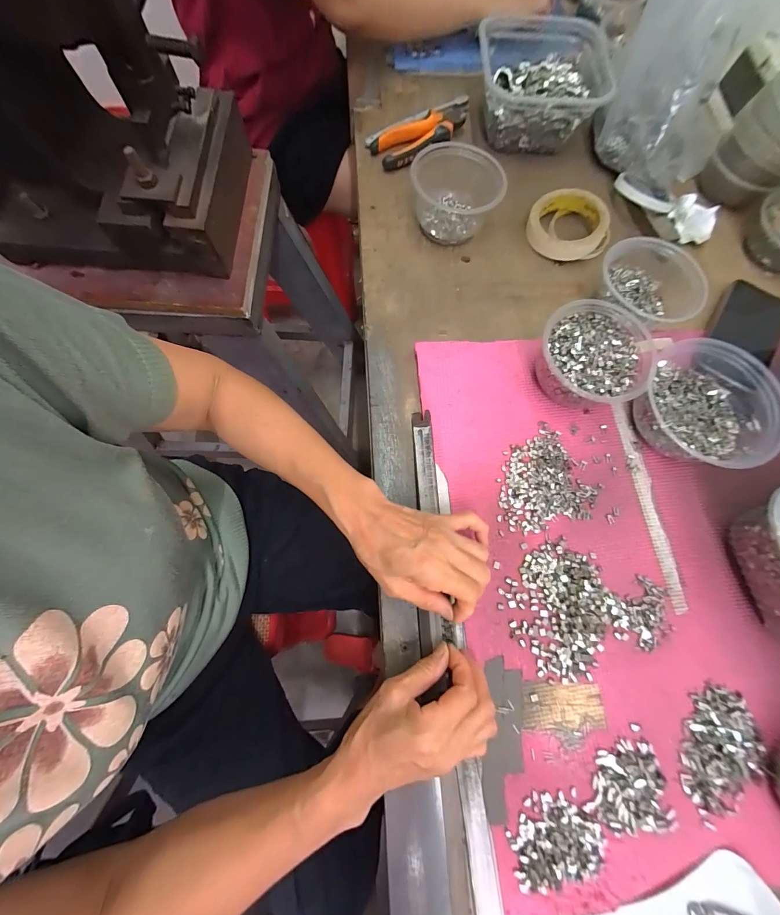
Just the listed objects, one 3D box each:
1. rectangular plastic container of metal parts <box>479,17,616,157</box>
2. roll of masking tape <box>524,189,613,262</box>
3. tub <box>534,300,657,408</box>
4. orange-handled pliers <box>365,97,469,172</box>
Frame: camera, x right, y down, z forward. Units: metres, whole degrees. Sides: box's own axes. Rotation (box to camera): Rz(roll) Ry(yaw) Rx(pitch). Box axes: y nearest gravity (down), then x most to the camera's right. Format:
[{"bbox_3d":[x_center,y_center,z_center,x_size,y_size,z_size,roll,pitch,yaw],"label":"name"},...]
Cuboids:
[{"bbox_3d":[0.222,-0.537,0.491,0.183,0.062,0.172,1,75,0],"label":"rectangular plastic container of metal parts"},{"bbox_3d":[0.239,-0.315,0.461,0.098,0.036,0.098,0,75,0],"label":"roll of masking tape"},{"bbox_3d":[0.228,-0.113,0.379,0.137,0.055,0.114,-36,78,-9],"label":"tub"},{"bbox_3d":[0.055,-0.475,0.495,0.170,0.022,0.064,-33,77,-9],"label":"orange-handled pliers"}]

